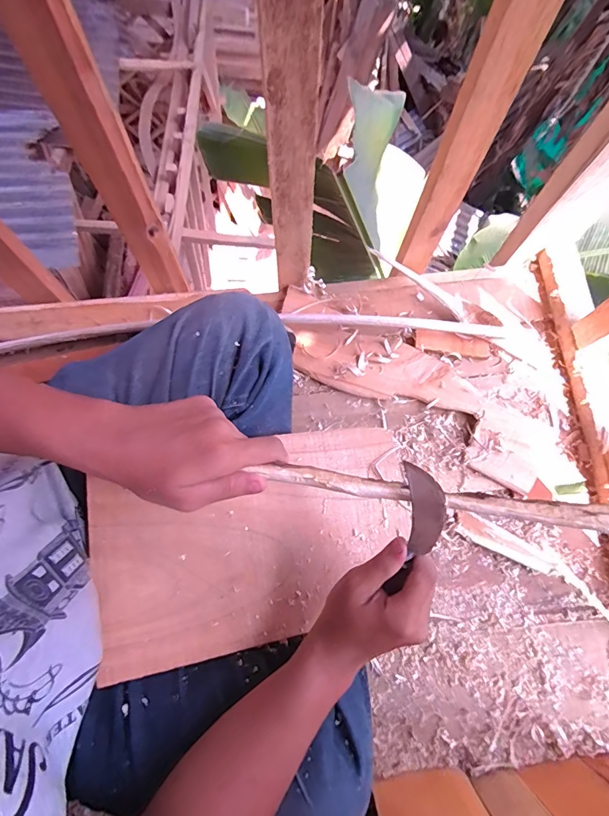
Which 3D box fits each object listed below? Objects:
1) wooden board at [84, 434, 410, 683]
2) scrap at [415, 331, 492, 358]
[{"bbox_3d":[-0.037,0.132,0.418,0.319,0.006,0.187,-8,80,-16],"label":"wooden board"},{"bbox_3d":[0.237,-0.101,0.657,0.118,0.006,0.032,12,88,5],"label":"scrap"}]

